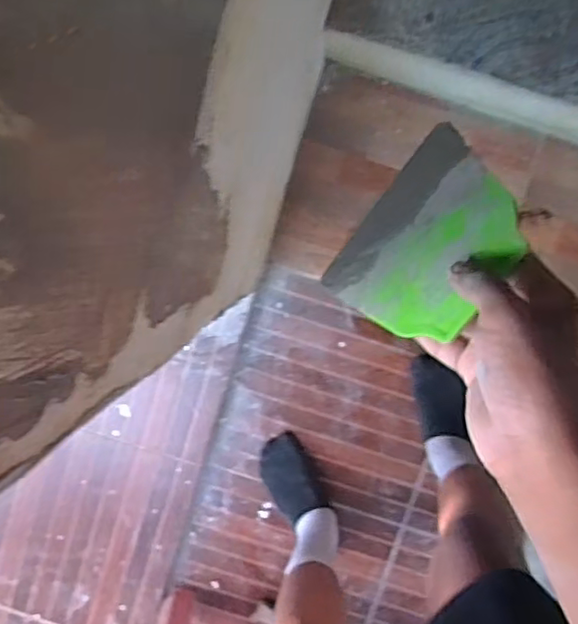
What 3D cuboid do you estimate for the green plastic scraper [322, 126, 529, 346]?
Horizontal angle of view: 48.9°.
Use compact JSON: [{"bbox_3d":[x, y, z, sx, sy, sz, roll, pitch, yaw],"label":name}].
[{"bbox_3d":[0.084,-0.040,0.383,0.119,0.004,0.100,-54,49,18],"label":"green plastic scraper"}]

